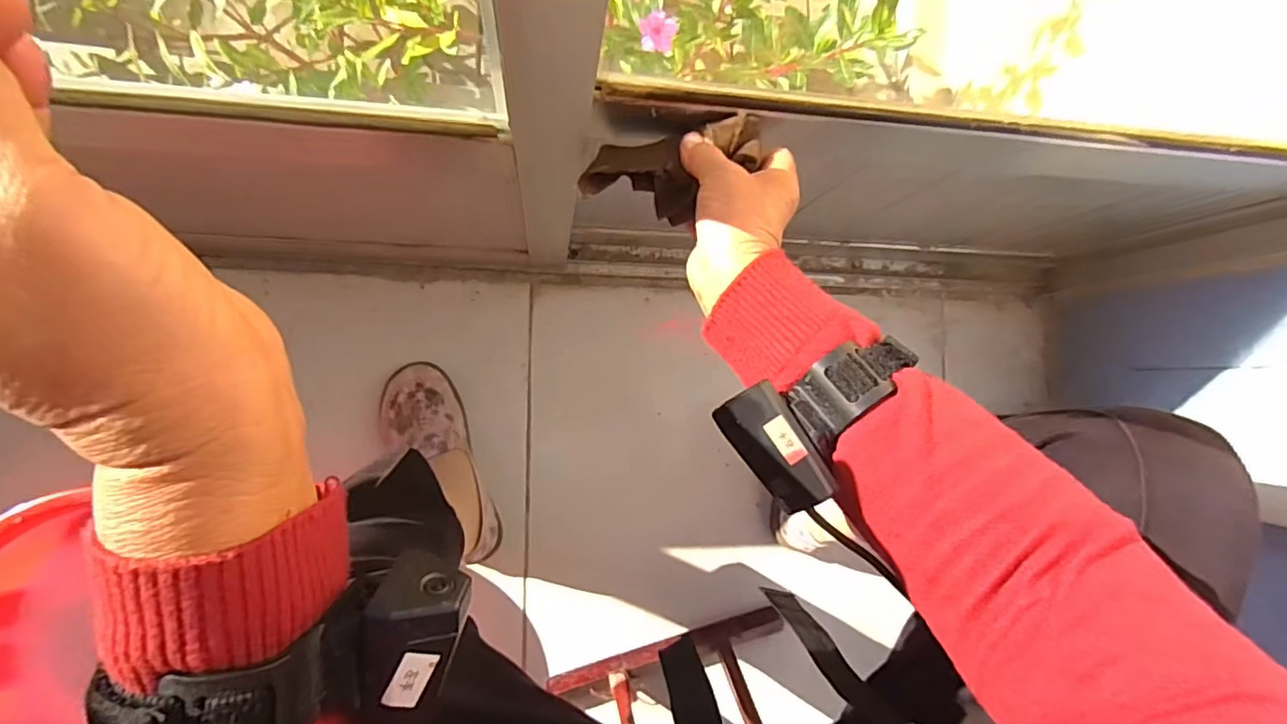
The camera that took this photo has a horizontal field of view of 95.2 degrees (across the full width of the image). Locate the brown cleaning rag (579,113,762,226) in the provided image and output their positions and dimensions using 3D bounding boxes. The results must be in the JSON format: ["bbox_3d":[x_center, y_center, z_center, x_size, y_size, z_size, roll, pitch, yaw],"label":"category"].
[{"bbox_3d":[0.022,-0.131,0.409,0.124,0.029,0.060,-13,90,5],"label":"brown cleaning rag"}]

